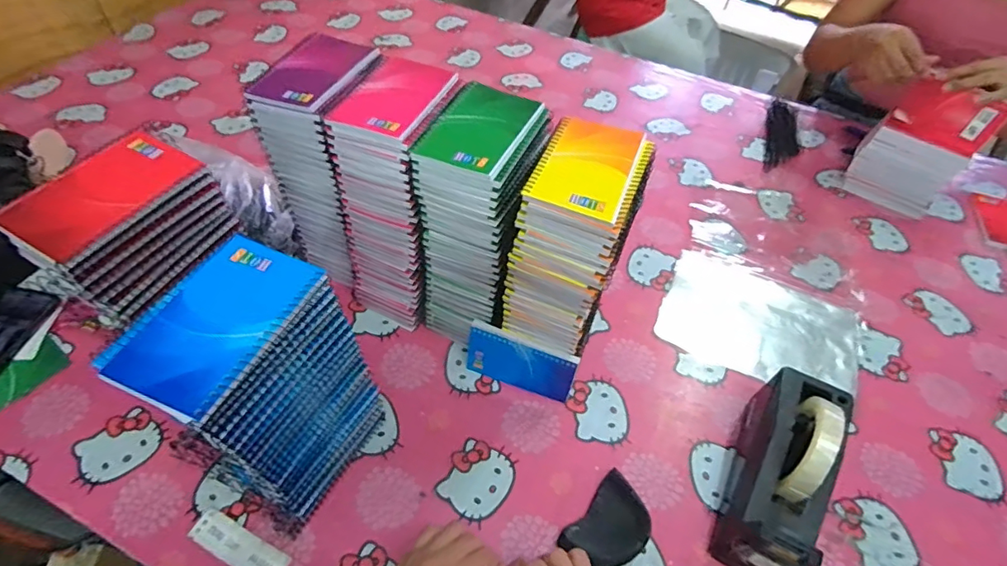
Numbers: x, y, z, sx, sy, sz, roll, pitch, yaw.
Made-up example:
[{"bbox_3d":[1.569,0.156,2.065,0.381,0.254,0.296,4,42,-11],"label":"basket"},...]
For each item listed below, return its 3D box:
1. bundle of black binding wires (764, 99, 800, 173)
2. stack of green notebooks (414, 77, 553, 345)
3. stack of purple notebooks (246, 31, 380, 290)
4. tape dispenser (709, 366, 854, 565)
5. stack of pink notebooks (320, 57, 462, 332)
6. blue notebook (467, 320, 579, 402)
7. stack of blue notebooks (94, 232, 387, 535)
[{"bbox_3d":[0.543,-0.294,0.986,0.062,0.036,0.219,16,52,8],"label":"bundle of black binding wires"},{"bbox_3d":[-0.027,-0.071,0.583,0.098,0.255,0.137,18,52,9],"label":"stack of green notebooks"},{"bbox_3d":[-0.206,-0.134,0.640,0.095,0.300,0.131,18,52,9],"label":"stack of purple notebooks"},{"bbox_3d":[0.292,0.191,0.523,0.076,0.131,0.203,24,54,14],"label":"tape dispenser"},{"bbox_3d":[-0.123,-0.094,0.619,0.093,0.288,0.147,14,52,6],"label":"stack of pink notebooks"},{"bbox_3d":[0.020,0.097,0.609,0.129,0.082,0.007,18,42,9],"label":"blue notebook"},{"bbox_3d":[-0.201,0.098,0.447,0.093,0.245,0.131,22,53,12],"label":"stack of blue notebooks"}]

